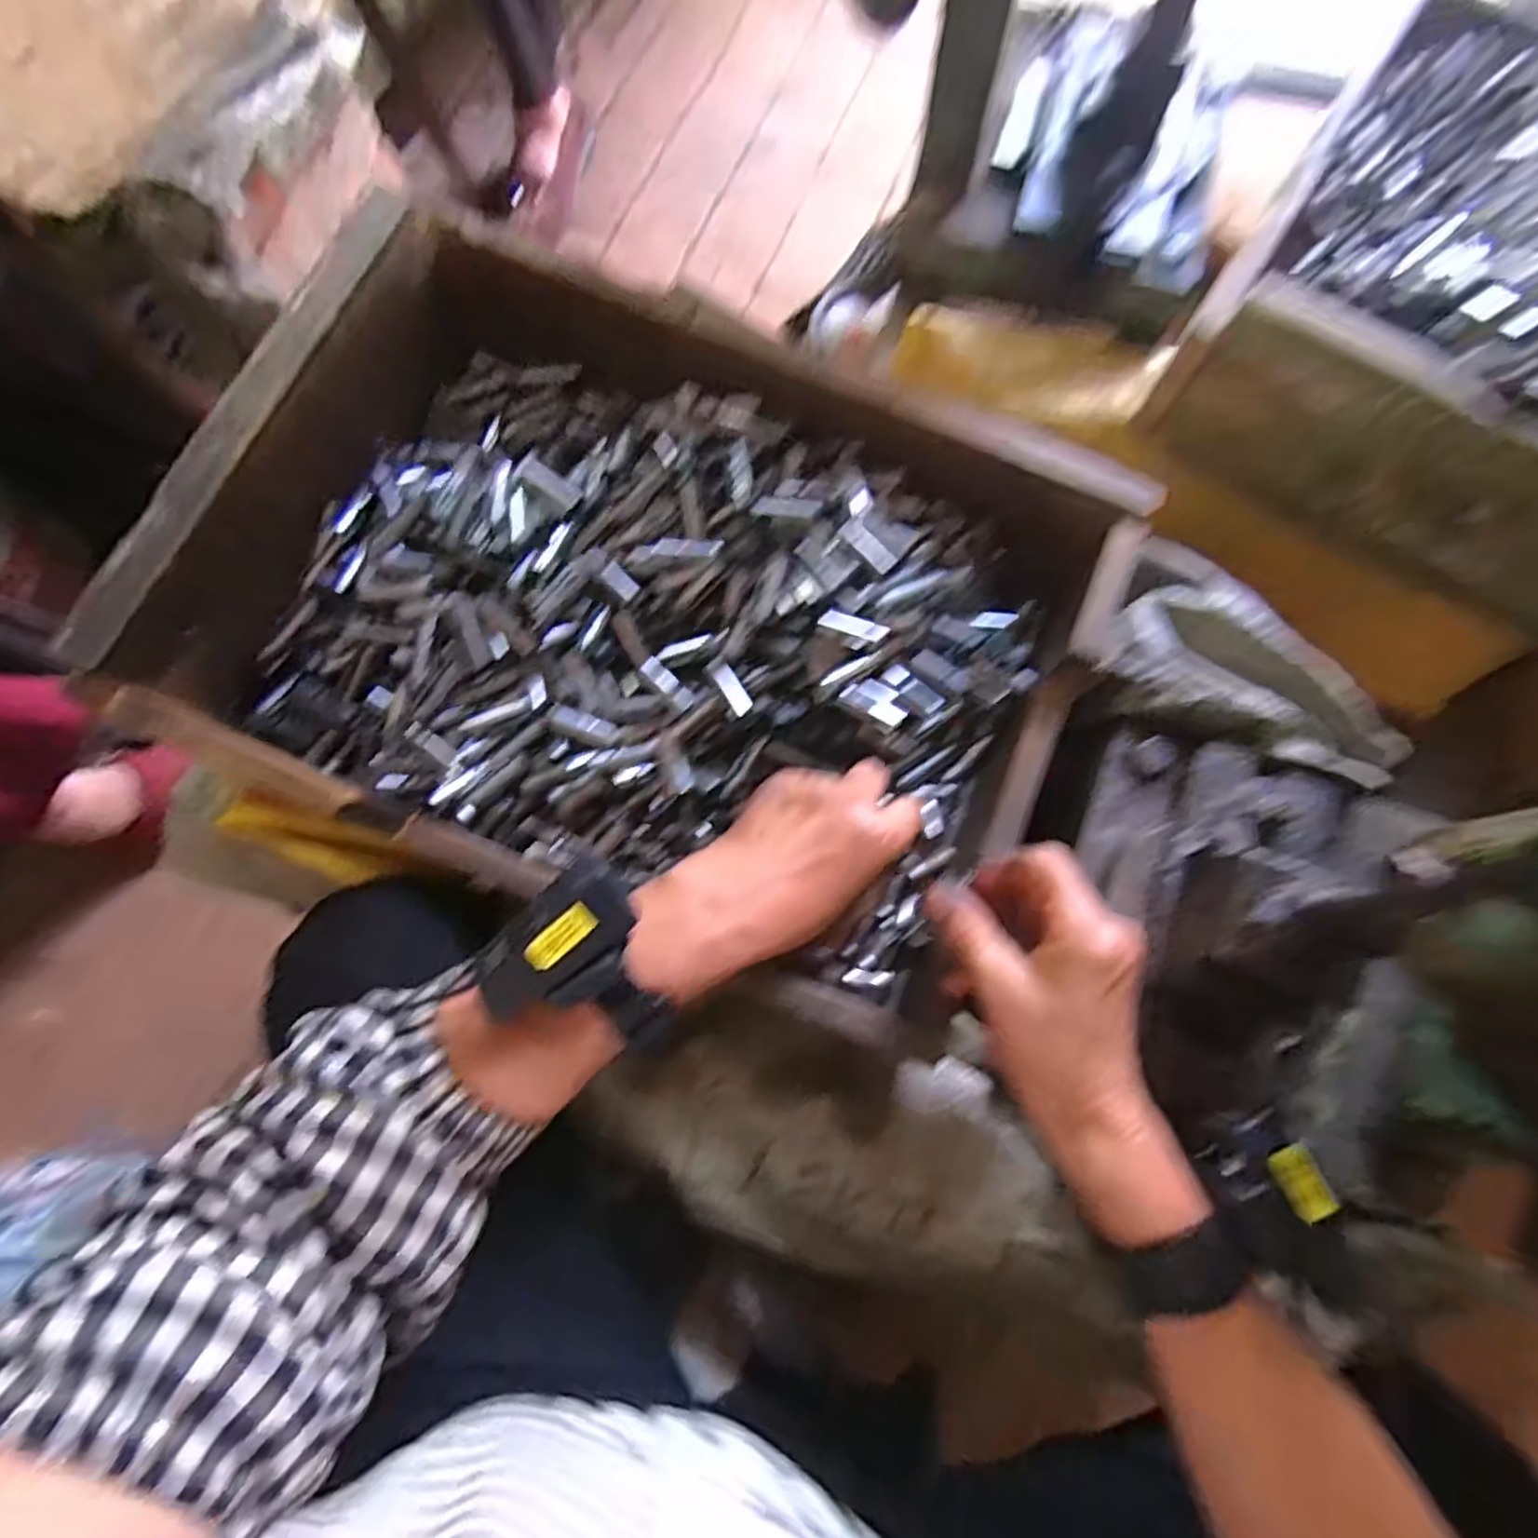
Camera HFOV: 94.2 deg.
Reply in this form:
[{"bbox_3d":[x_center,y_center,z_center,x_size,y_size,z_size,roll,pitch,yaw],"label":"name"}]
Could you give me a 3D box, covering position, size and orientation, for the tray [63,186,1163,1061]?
[{"bbox_3d":[-0.057,-0.089,0.401,0.446,0.135,0.329,22,75,6],"label":"tray"}]

